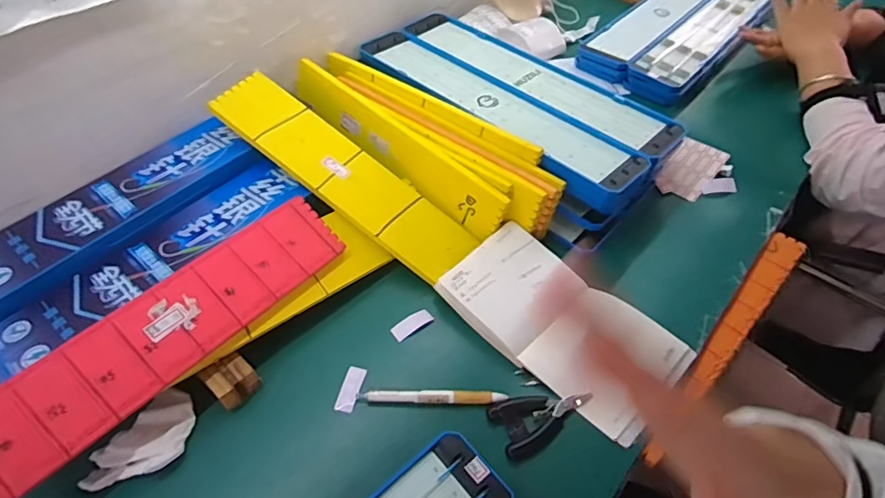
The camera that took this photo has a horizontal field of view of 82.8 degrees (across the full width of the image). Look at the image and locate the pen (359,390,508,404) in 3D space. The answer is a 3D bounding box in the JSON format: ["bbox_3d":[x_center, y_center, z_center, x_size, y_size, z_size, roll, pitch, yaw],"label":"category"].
[{"bbox_3d":[-0.010,0.143,0.484,0.141,0.008,0.012,2,50,1],"label":"pen"}]

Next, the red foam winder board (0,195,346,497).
[{"bbox_3d":[-0.243,0.068,0.459,0.080,0.011,0.340,50,58,-1],"label":"red foam winder board"}]

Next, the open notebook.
[{"bbox_3d":[0.120,0.075,0.522,0.130,0.027,0.237,-36,59,-27],"label":"open notebook"}]

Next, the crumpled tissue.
[{"bbox_3d":[-0.266,0.175,0.448,0.057,0.015,0.099,28,55,21],"label":"crumpled tissue"}]

